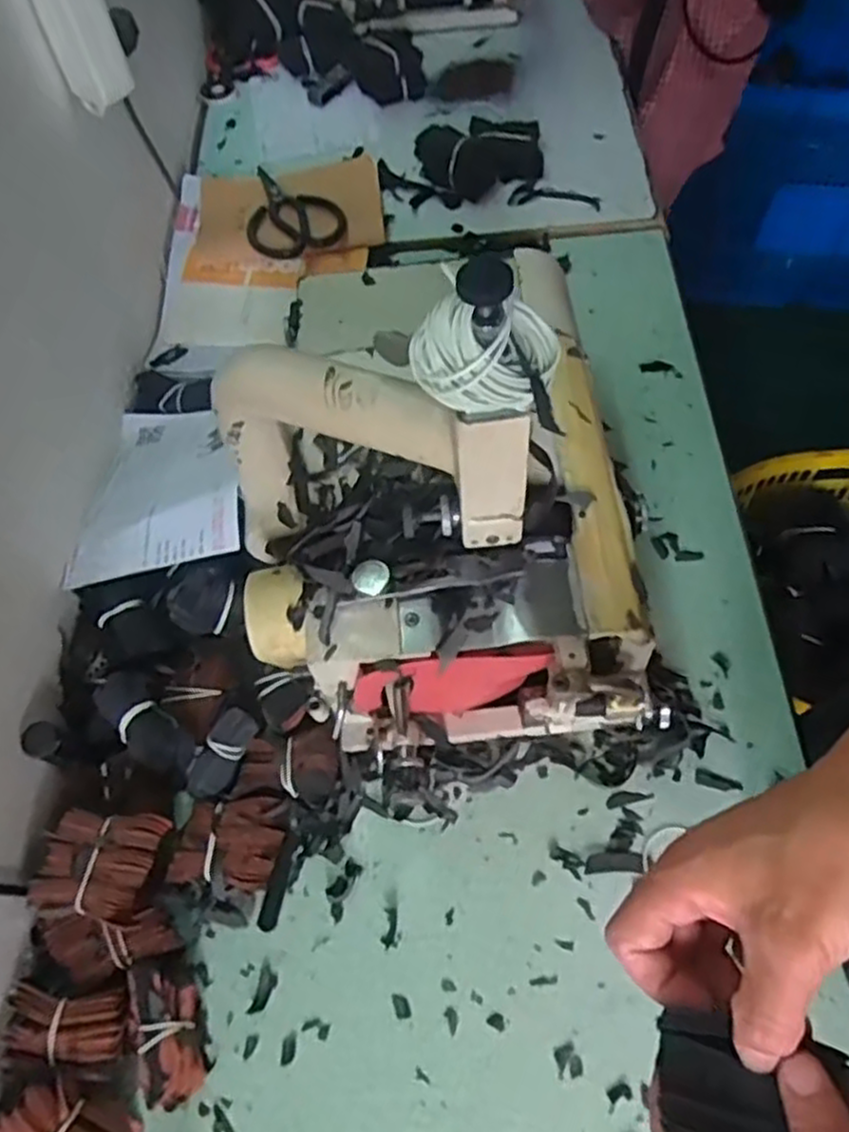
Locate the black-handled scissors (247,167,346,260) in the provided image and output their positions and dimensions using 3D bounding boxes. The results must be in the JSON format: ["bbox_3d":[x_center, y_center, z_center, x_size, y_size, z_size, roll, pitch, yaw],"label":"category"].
[{"bbox_3d":[-0.155,-0.403,0.844,0.101,0.021,0.152,-21,63,-9],"label":"black-handled scissors"}]

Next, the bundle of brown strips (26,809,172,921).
[{"bbox_3d":[-0.222,0.202,0.519,0.070,0.027,0.067,10,64,7],"label":"bundle of brown strips"}]

